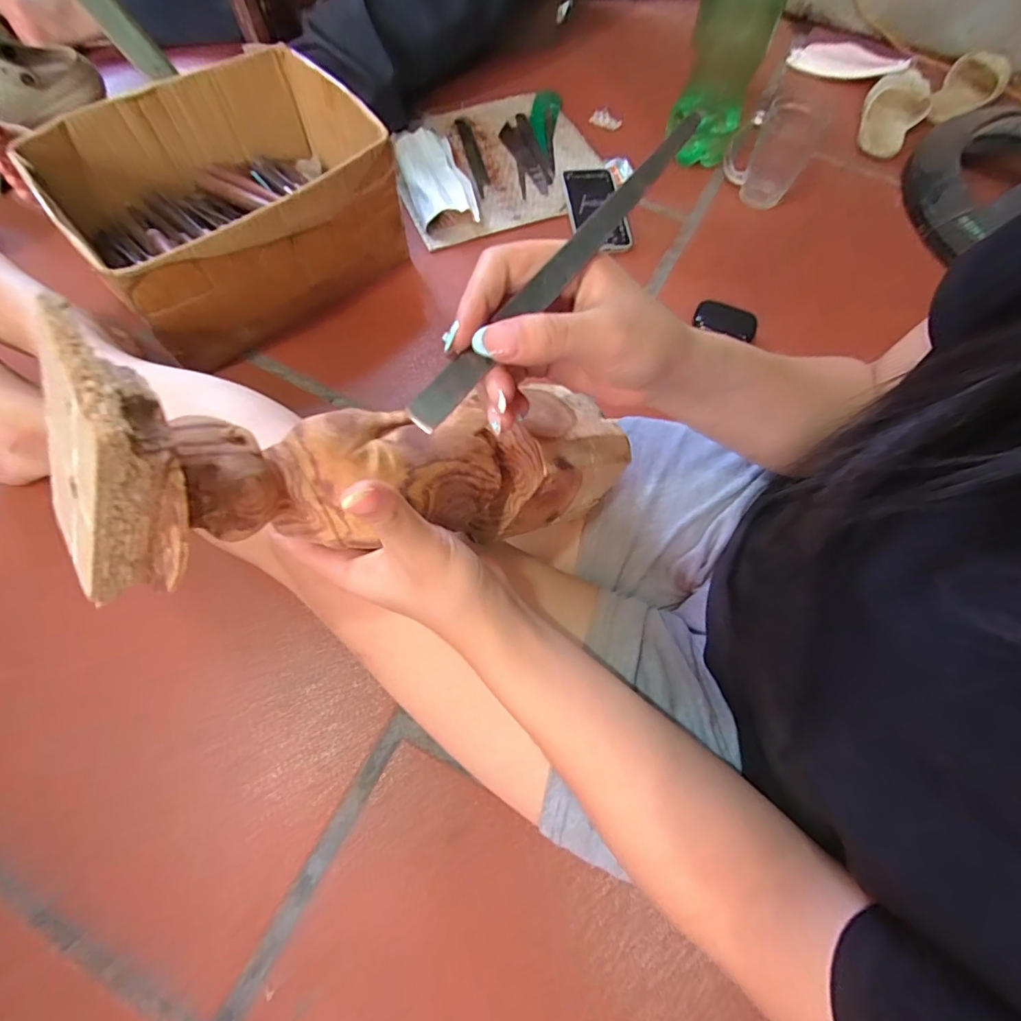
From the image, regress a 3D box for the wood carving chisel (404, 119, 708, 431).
[{"bbox_3d":[0.022,-0.108,0.221,0.015,0.006,0.185,40,85,13],"label":"wood carving chisel"}]

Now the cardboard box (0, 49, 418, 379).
[{"bbox_3d":[-0.315,-0.366,0.582,0.335,0.146,0.272,-40,74,-14],"label":"cardboard box"}]

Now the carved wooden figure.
[{"bbox_3d":[-0.041,-0.025,0.264,0.297,0.072,0.073,-7,63,-44],"label":"carved wooden figure"}]

